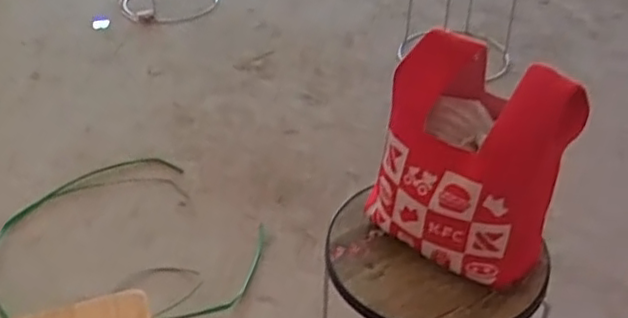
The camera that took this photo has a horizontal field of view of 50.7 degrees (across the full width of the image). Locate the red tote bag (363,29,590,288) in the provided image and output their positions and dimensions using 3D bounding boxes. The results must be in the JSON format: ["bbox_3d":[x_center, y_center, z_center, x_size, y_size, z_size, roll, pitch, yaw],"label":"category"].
[{"bbox_3d":[0.192,-0.009,0.800,0.209,0.242,0.162,28,46,31],"label":"red tote bag"}]

